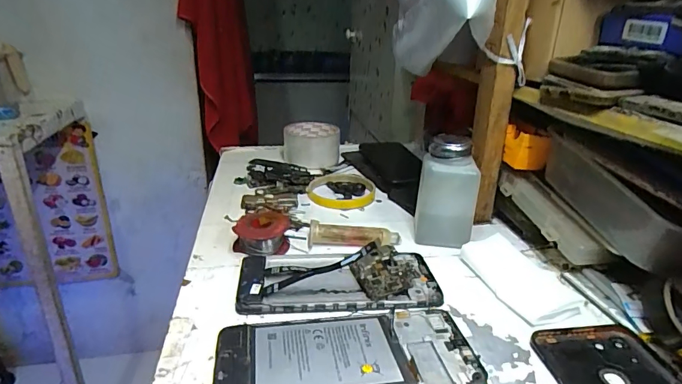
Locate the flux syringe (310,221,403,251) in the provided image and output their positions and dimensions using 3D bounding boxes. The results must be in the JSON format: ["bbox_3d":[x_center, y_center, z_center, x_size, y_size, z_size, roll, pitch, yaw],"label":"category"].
[{"bbox_3d":[0.013,0.041,0.413,0.088,0.019,0.016,1,23,0],"label":"flux syringe"}]

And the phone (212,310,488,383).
[{"bbox_3d":[0.005,0.103,0.268,0.160,0.010,0.073,-4,23,-12],"label":"phone"}]

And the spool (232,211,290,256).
[{"bbox_3d":[-0.073,0.038,0.398,0.047,0.028,0.042,15,26,29],"label":"spool"}]

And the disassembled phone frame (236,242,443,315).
[{"bbox_3d":[-0.001,0.069,0.345,0.157,0.012,0.075,-3,23,-9],"label":"disassembled phone frame"}]

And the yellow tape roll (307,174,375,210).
[{"bbox_3d":[0.000,-0.004,0.527,0.083,0.012,0.084,3,23,4],"label":"yellow tape roll"}]

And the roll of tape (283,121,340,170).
[{"bbox_3d":[-0.045,-0.073,0.641,0.080,0.044,0.088,-1,23,-5],"label":"roll of tape"}]

